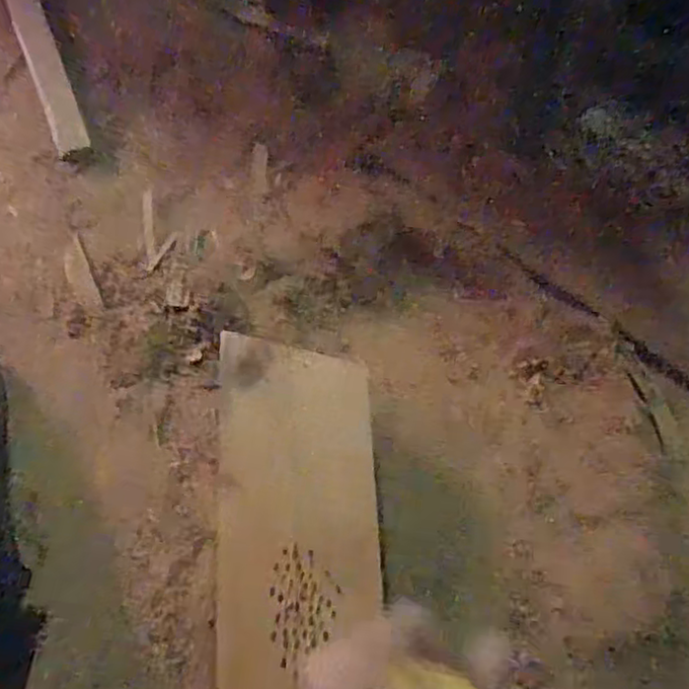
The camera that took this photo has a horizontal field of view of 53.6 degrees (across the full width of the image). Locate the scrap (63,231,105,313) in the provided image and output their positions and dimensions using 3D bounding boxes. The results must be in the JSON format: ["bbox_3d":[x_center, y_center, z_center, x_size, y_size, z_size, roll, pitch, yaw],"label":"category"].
[{"bbox_3d":[-0.272,-0.072,0.701,0.024,0.008,0.101,-23,65,-12],"label":"scrap"}]

